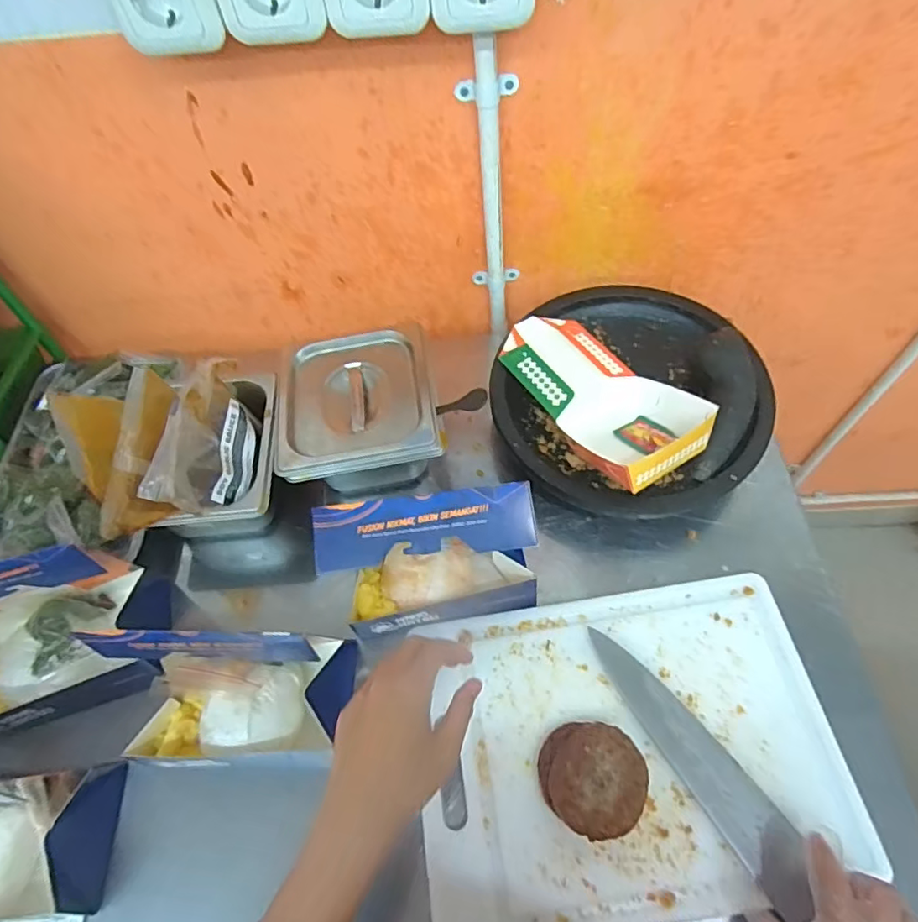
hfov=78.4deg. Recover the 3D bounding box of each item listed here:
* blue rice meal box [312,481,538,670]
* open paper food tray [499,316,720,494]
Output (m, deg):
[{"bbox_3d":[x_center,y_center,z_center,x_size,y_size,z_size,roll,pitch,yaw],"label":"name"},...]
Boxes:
[{"bbox_3d":[-0.021,0.093,0.490,0.174,0.140,0.075,-10,59,-1],"label":"blue rice meal box"},{"bbox_3d":[0.143,-0.076,0.588,0.112,0.064,0.234,-29,62,-12],"label":"open paper food tray"}]

